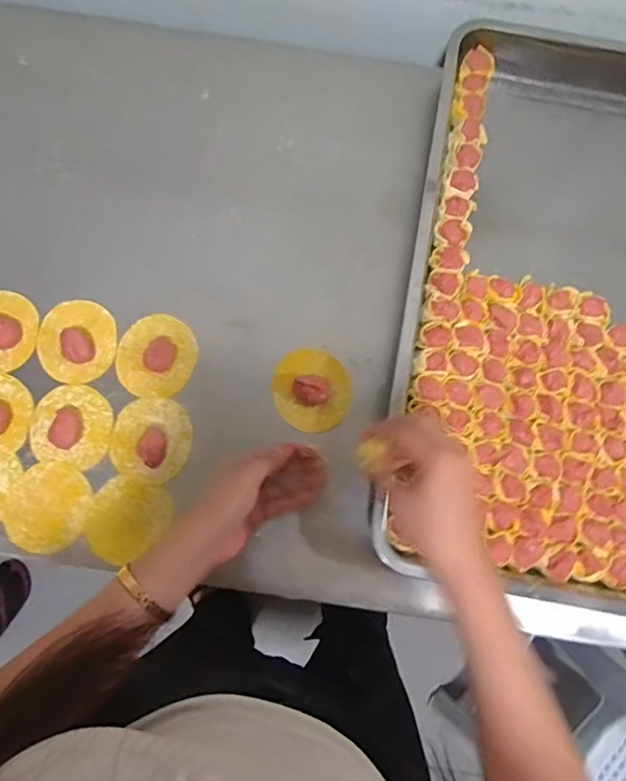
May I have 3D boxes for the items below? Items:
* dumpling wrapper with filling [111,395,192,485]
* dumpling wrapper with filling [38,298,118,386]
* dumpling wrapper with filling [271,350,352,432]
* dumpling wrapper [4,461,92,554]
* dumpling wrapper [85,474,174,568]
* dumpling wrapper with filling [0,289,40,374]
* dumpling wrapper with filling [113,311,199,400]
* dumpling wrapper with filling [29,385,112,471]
[{"bbox_3d":[-0.162,0.047,0.539,0.076,0.014,0.081,18,80,2],"label":"dumpling wrapper with filling"},{"bbox_3d":[-0.243,-0.052,0.556,0.082,0.029,0.082,0,79,-1],"label":"dumpling wrapper with filling"},{"bbox_3d":[-0.001,-0.001,0.556,0.077,0.033,0.083,0,79,-1],"label":"dumpling wrapper with filling"},{"bbox_3d":[-0.260,0.114,0.531,0.077,0.004,0.085,21,80,3],"label":"dumpling wrapper"},{"bbox_3d":[-0.182,0.121,0.532,0.084,0.004,0.070,-40,84,-8],"label":"dumpling wrapper"},{"bbox_3d":[-0.326,-0.062,0.558,0.078,0.019,0.083,30,80,4],"label":"dumpling wrapper with filling"},{"bbox_3d":[-0.162,-0.036,0.553,0.076,0.014,0.084,31,80,5],"label":"dumpling wrapper with filling"},{"bbox_3d":[-0.242,0.033,0.537,0.078,0.024,0.078,14,80,2],"label":"dumpling wrapper with filling"}]

